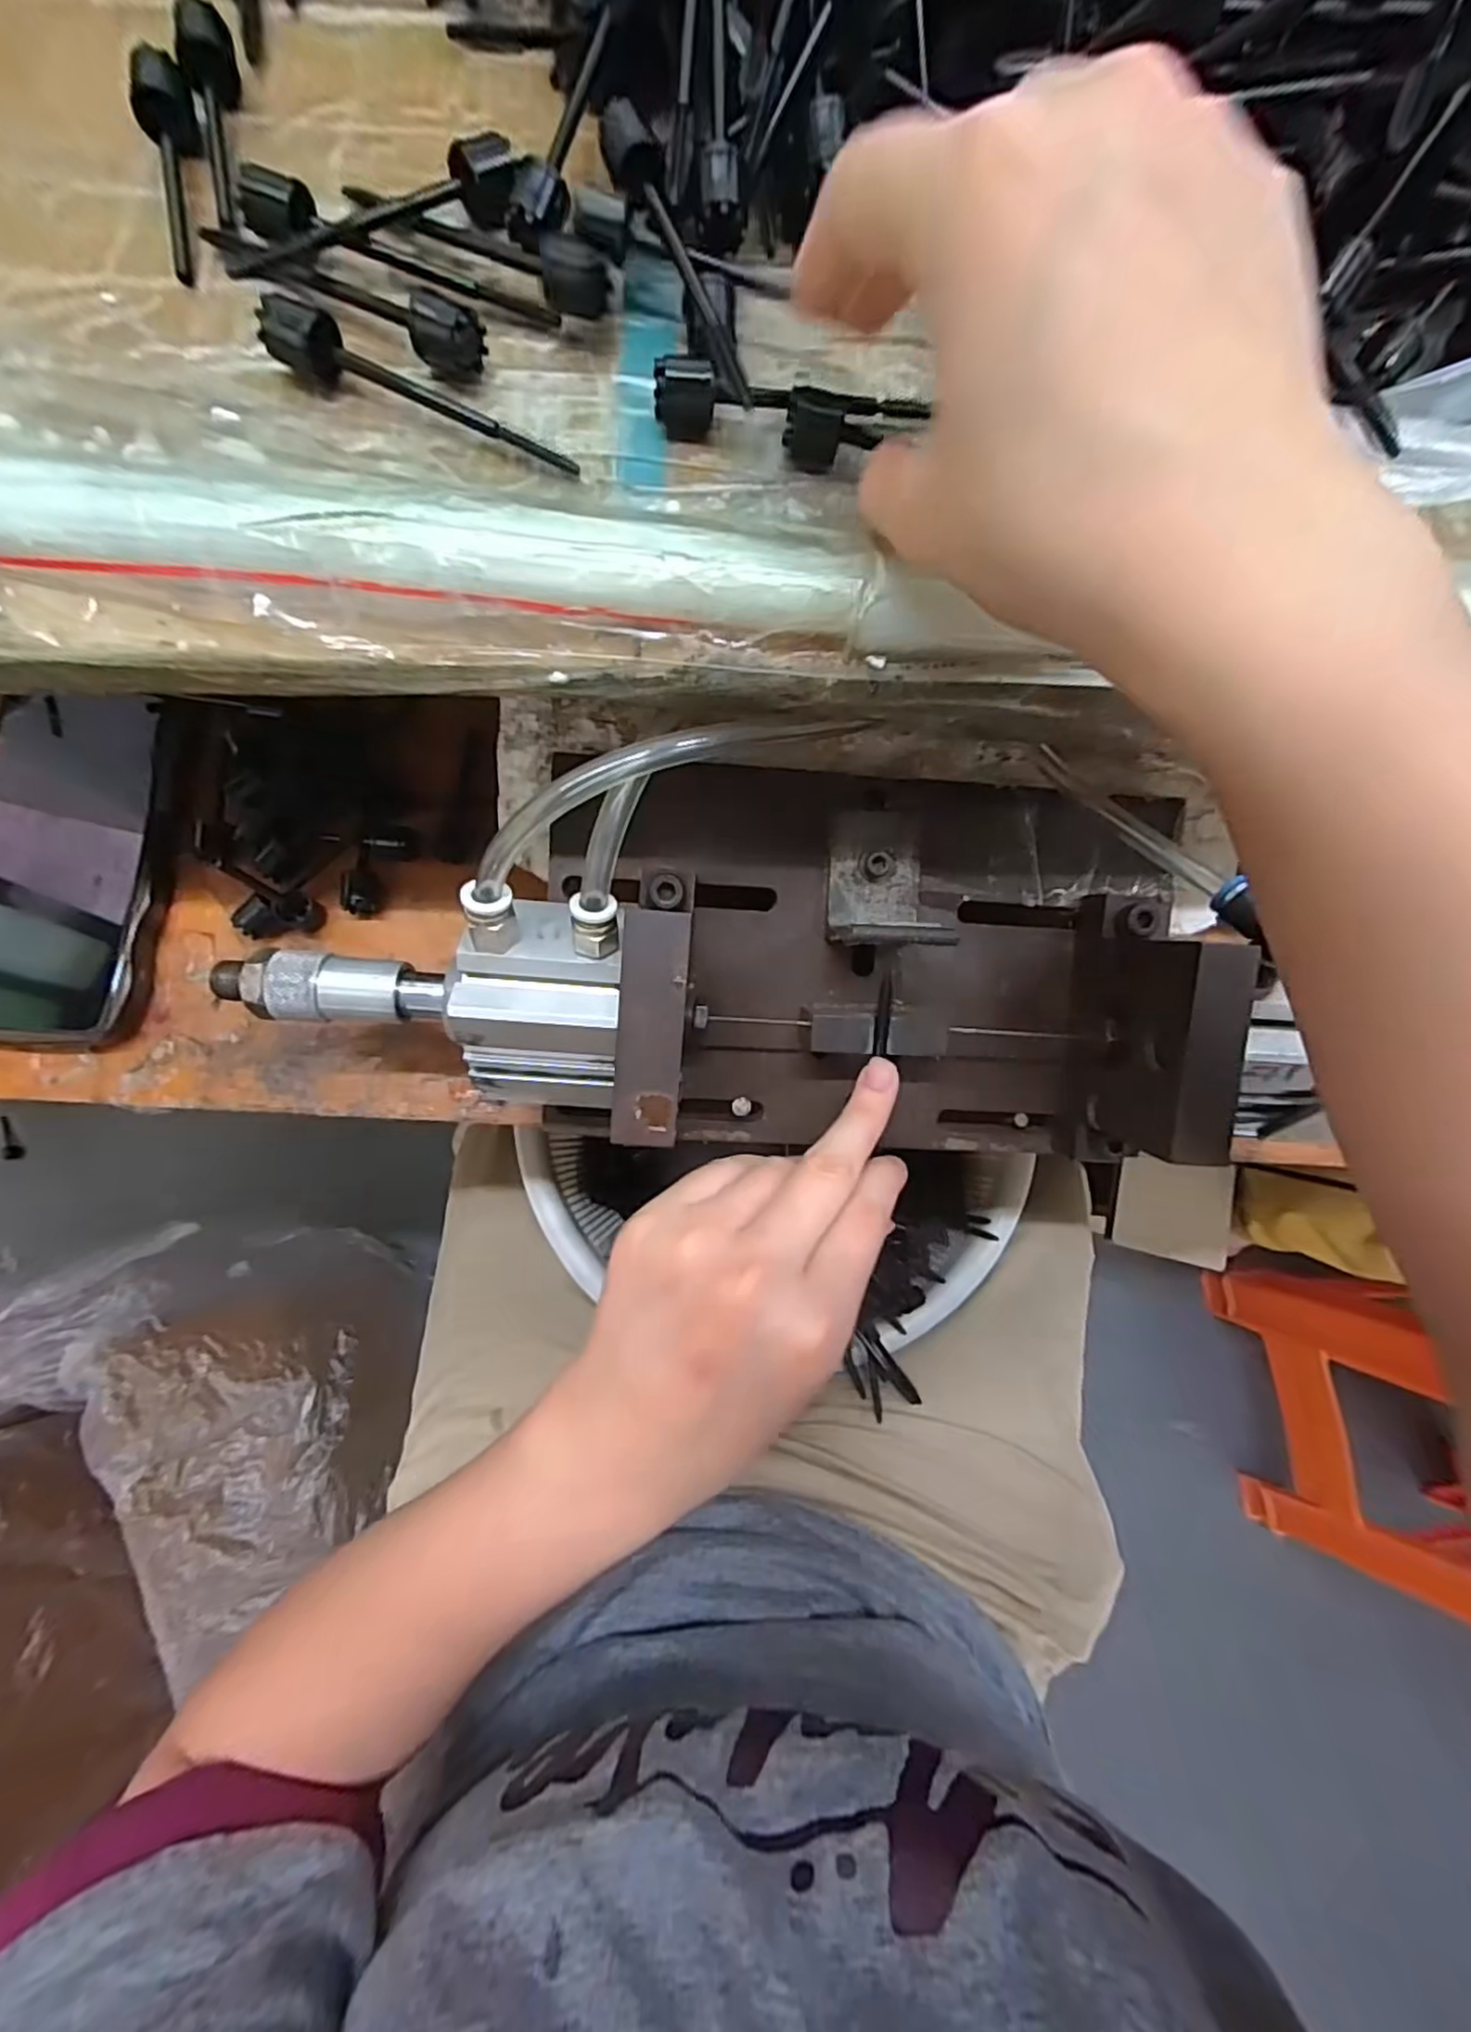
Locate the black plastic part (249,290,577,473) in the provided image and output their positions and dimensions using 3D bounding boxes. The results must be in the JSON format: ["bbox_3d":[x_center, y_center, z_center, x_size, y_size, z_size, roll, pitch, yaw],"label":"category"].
[{"bbox_3d":[-0.083,-0.171,0.188,0.085,0.014,0.012,18,78,-1],"label":"black plastic part"}]

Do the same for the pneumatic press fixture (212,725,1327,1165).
[{"bbox_3d":[0.005,-0.031,0.258,0.323,0.102,0.151,3,79,-4],"label":"pneumatic press fixture"}]

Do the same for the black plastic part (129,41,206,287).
[{"bbox_3d":[-0.156,-0.239,0.196,0.016,0.013,0.064,-15,80,-7],"label":"black plastic part"}]

